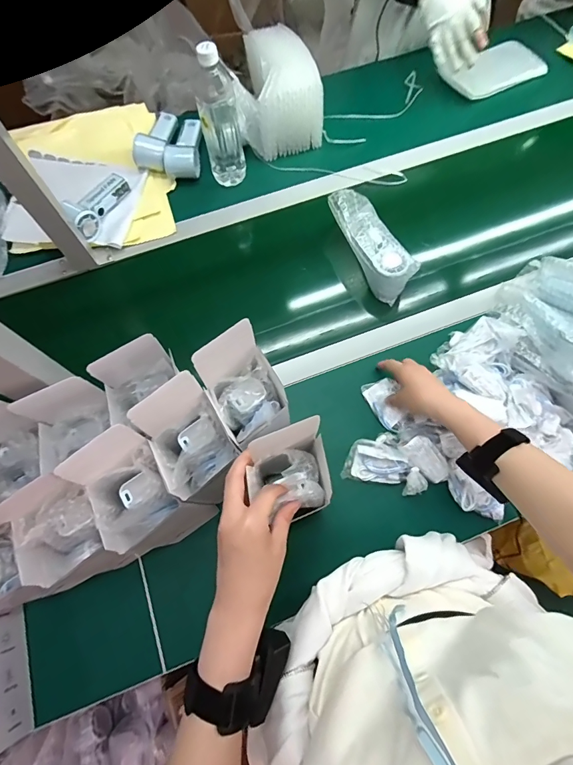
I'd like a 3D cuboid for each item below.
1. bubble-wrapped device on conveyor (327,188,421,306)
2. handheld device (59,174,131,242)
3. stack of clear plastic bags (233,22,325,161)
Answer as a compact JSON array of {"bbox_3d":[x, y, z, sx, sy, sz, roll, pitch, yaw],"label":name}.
[{"bbox_3d":[0.144,-0.241,0.655,0.073,0.066,0.202,-23,71,-7],"label":"bubble-wrapped device on conveyor"},{"bbox_3d":[-0.351,-0.331,0.702,0.054,0.047,0.149,20,72,9],"label":"handheld device"},{"bbox_3d":[-0.022,-0.569,0.753,0.146,0.124,0.177,-16,70,-5],"label":"stack of clear plastic bags"}]

